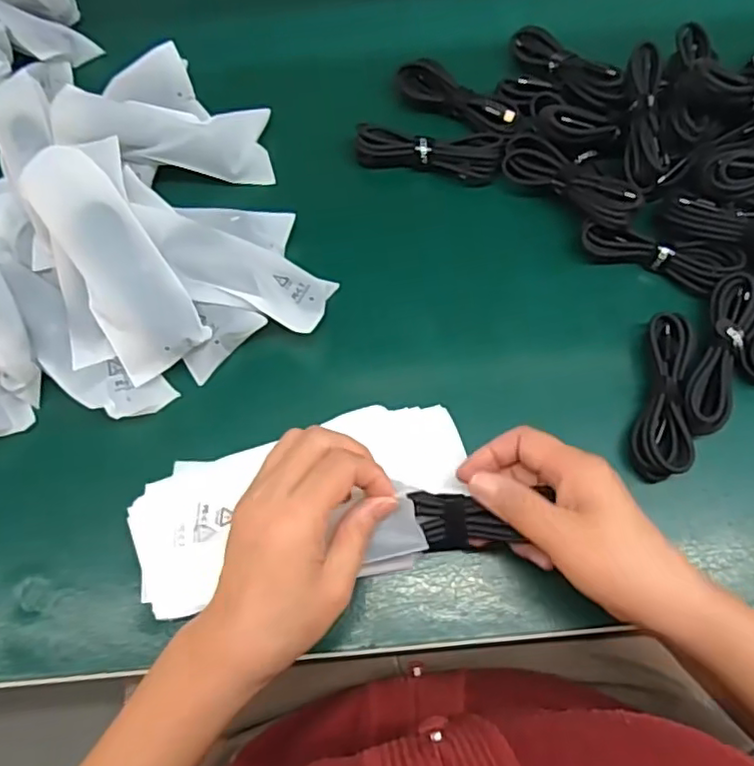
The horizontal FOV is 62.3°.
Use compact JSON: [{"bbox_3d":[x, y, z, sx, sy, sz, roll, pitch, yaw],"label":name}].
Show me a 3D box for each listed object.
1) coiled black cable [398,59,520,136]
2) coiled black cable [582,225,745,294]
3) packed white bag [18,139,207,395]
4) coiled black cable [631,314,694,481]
[{"bbox_3d":[0.061,-0.221,0.491,0.101,0.019,0.027,31,74,12],"label":"coiled black cable"},{"bbox_3d":[0.197,-0.093,0.436,0.102,0.019,0.034,21,72,9],"label":"coiled black cable"},{"bbox_3d":[-0.172,-0.081,0.405,0.056,0.015,0.154,-30,94,-9],"label":"packed white bag"},{"bbox_3d":[0.185,0.006,0.398,0.031,0.025,0.110,14,71,7],"label":"coiled black cable"}]

